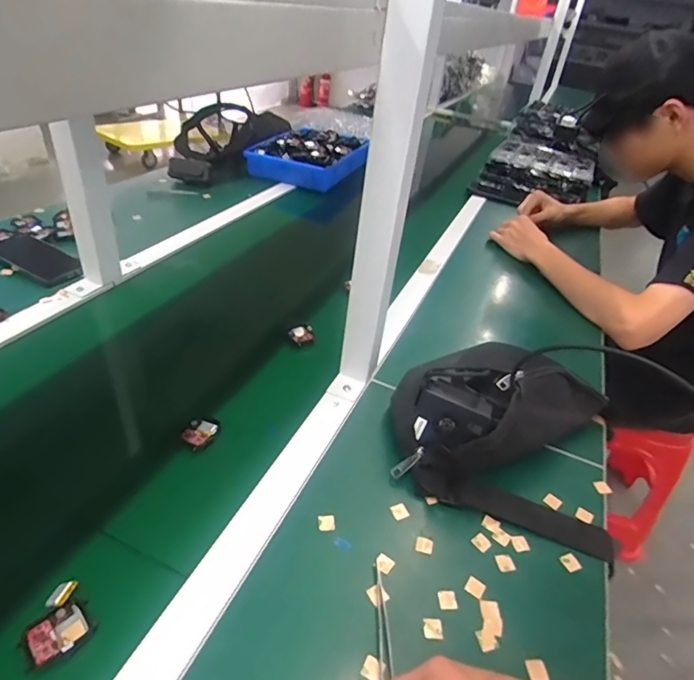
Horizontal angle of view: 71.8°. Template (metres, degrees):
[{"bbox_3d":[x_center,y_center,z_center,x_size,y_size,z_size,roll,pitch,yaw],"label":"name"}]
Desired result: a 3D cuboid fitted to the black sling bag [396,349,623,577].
[{"bbox_3d":[0.179,0.089,0.543,0.243,0.089,0.200,17,37,13],"label":"black sling bag"}]

